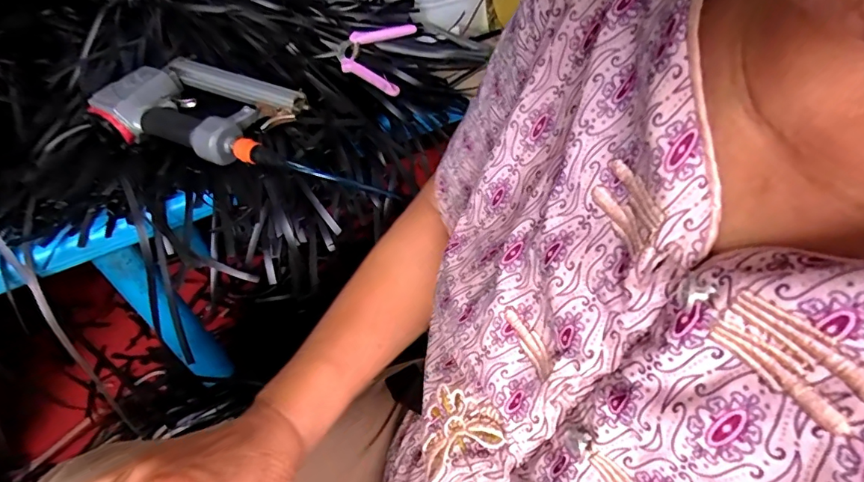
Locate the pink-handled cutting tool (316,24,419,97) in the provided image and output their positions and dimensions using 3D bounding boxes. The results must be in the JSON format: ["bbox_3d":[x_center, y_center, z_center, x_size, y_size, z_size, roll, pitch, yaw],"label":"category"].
[{"bbox_3d":[-0.099,-0.269,0.689,0.126,0.040,0.149,3,45,10],"label":"pink-handled cutting tool"}]

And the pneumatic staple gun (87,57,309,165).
[{"bbox_3d":[-0.298,-0.170,0.613,0.220,0.065,0.157,18,49,23],"label":"pneumatic staple gun"}]

